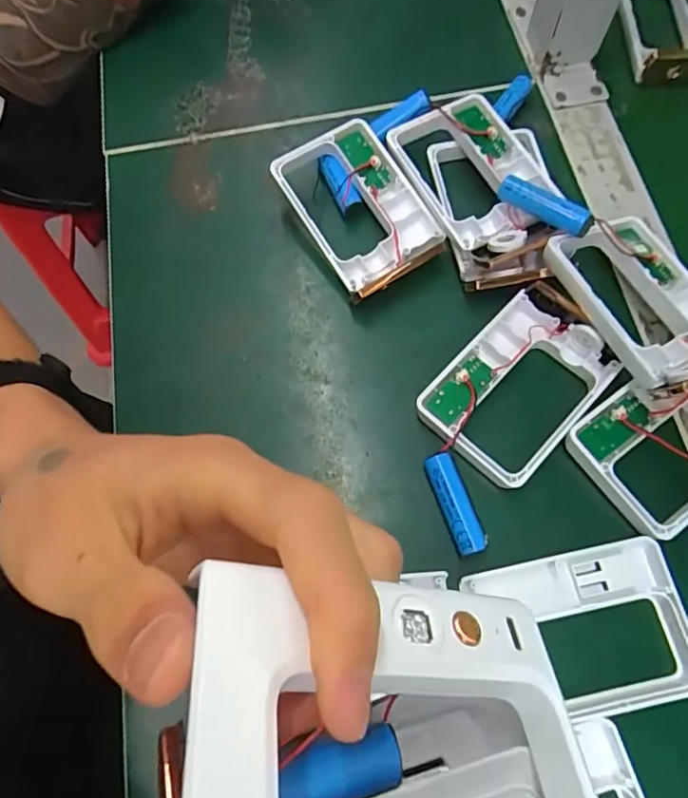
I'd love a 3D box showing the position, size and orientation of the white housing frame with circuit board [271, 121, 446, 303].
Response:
[{"bbox_3d":[0.010,-0.113,0.317,0.068,0.029,0.102,-31,71,-9],"label":"white housing frame with circuit board"}]

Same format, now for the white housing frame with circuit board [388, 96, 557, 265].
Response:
[{"bbox_3d":[0.079,-0.128,0.312,0.066,0.026,0.113,-26,70,-7],"label":"white housing frame with circuit board"}]

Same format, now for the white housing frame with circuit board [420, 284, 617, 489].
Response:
[{"bbox_3d":[0.091,-0.006,0.282,0.067,0.012,0.094,41,76,16],"label":"white housing frame with circuit board"}]

